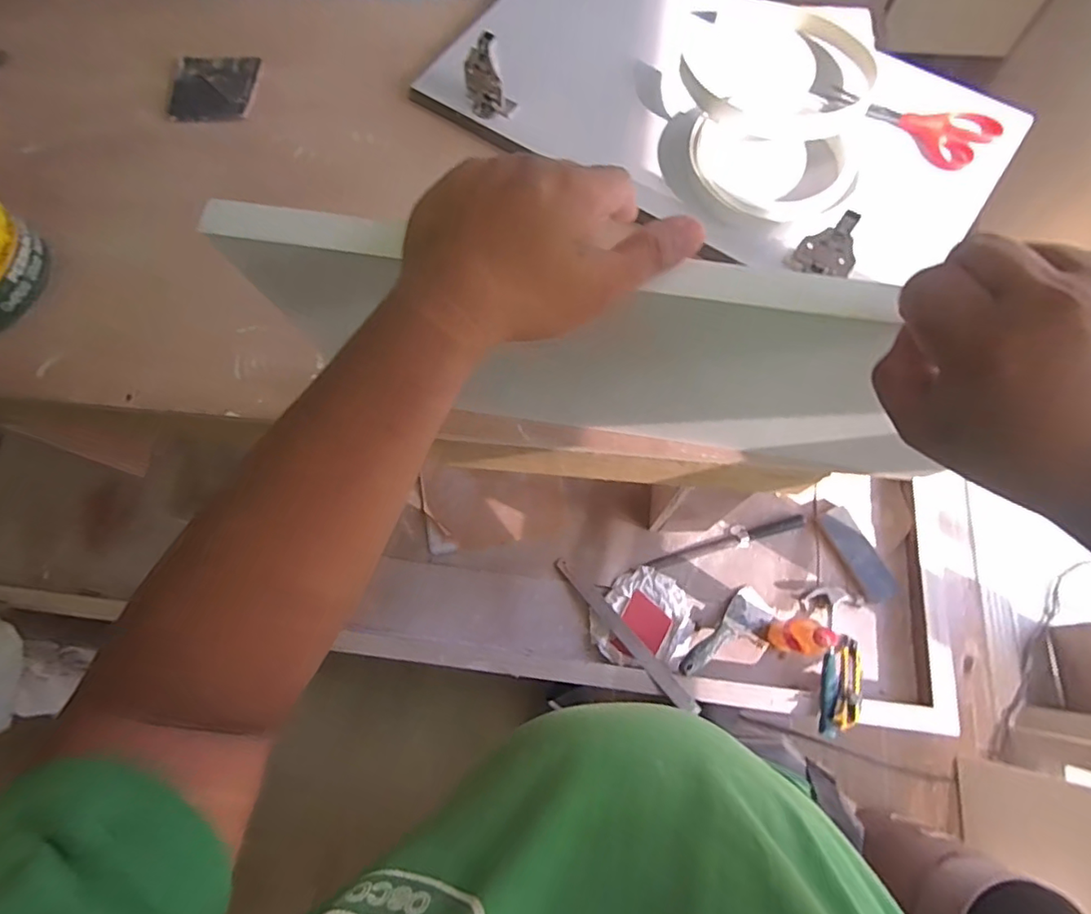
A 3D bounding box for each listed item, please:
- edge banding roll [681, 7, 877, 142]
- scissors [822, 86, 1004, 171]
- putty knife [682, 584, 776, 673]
[{"bbox_3d":[0.258,-0.445,0.615,0.202,0.028,0.202,-1,72,2],"label":"edge banding roll"},{"bbox_3d":[0.393,-0.361,0.591,0.182,0.020,0.076,21,74,9],"label":"scissors"},{"bbox_3d":[0.314,0.314,0.956,0.202,0.027,0.080,-29,72,-25],"label":"putty knife"}]

